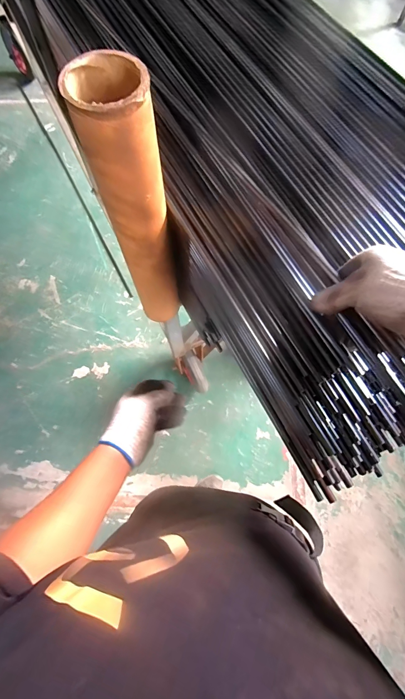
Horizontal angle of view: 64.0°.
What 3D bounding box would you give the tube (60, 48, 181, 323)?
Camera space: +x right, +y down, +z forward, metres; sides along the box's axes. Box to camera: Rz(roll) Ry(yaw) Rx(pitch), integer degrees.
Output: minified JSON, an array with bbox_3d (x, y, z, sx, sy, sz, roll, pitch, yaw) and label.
[{"bbox_3d":[-0.099,-0.195,0.556,0.085,0.478,0.098,-17,70,-6],"label":"tube"}]

